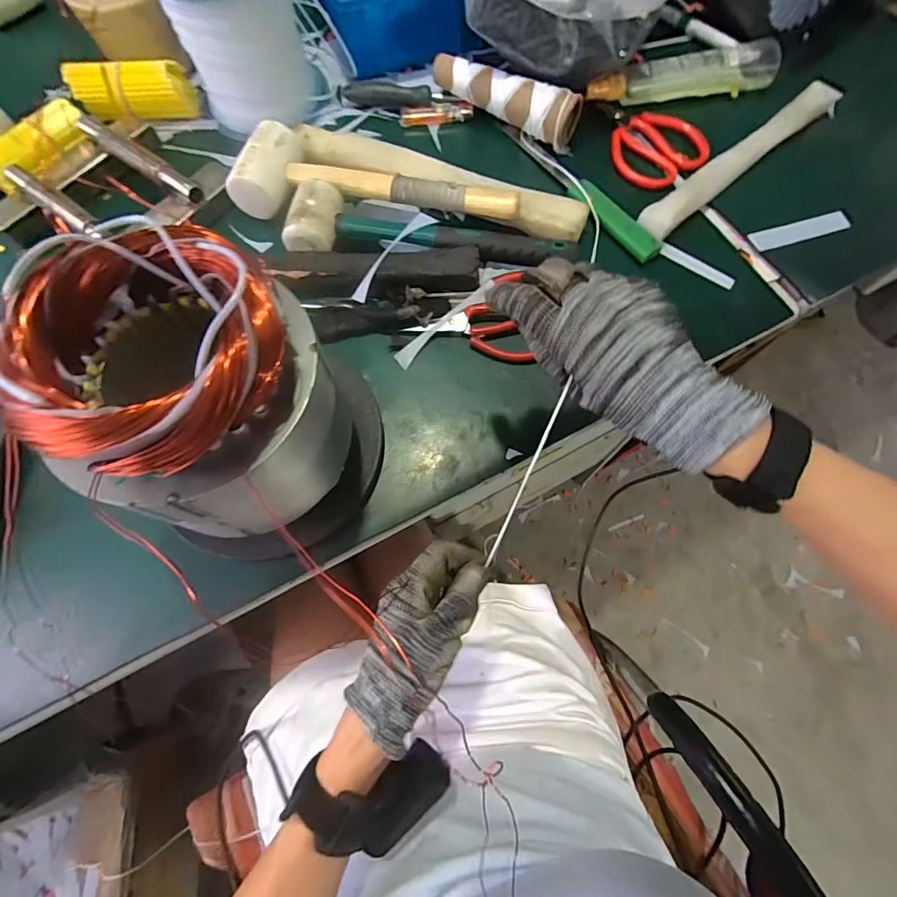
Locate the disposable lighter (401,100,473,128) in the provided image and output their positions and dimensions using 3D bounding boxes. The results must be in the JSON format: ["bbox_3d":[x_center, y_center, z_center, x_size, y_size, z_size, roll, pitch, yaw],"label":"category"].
[{"bbox_3d":[-0.014,-0.402,0.531,0.084,0.012,0.026,-3,70,0],"label":"disposable lighter"}]

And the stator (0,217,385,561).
[{"bbox_3d":[-0.132,-0.024,0.298,0.149,0.190,0.136,-23,72,-7],"label":"stator"}]

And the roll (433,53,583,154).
[{"bbox_3d":[0.069,-0.404,0.506,0.177,0.057,0.057,37,75,13],"label":"roll"}]

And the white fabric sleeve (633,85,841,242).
[{"bbox_3d":[0.322,-0.318,0.476,0.307,0.014,0.036,-37,74,-12],"label":"white fabric sleeve"}]

